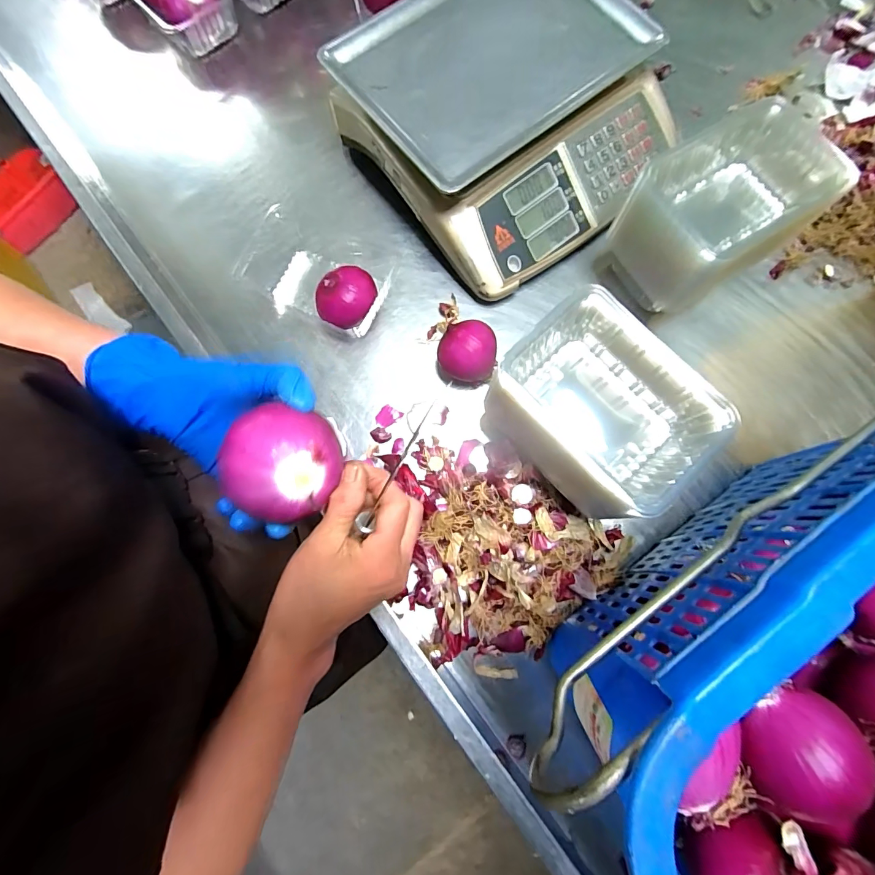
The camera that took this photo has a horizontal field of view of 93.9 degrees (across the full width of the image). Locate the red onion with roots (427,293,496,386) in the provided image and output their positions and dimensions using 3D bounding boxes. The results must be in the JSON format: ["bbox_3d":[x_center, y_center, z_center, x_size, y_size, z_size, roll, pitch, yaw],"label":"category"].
[{"bbox_3d":[0.027,-0.118,0.483,0.062,0.059,0.115,-19,80,-2],"label":"red onion with roots"}]

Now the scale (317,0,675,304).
[{"bbox_3d":[0.089,-0.394,0.505,0.343,0.109,0.333,-40,81,-6],"label":"scale"}]

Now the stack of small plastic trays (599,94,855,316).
[{"bbox_3d":[0.309,-0.248,0.471,0.196,0.143,0.135,-34,81,-5],"label":"stack of small plastic trays"}]

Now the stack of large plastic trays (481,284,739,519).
[{"bbox_3d":[0.156,-0.015,0.422,0.190,0.170,0.136,42,83,8],"label":"stack of large plastic trays"}]

